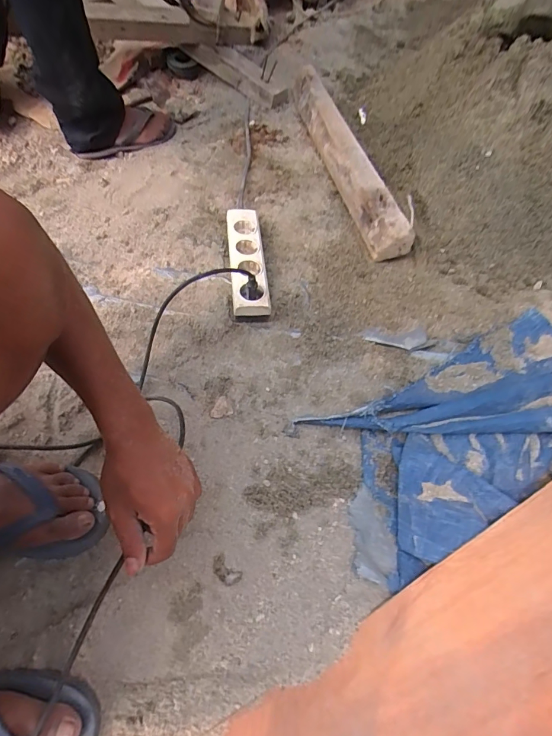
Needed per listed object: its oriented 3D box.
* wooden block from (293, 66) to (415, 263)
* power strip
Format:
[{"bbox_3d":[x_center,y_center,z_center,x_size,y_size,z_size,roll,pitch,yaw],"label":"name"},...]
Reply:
[{"bbox_3d":[0.137,-0.463,0.847,0.077,0.072,0.610,-10,59,-6],"label":"wooden block"},{"bbox_3d":[-0.052,-0.185,0.693,0.061,0.048,0.237,-6,58,-4],"label":"power strip"}]

